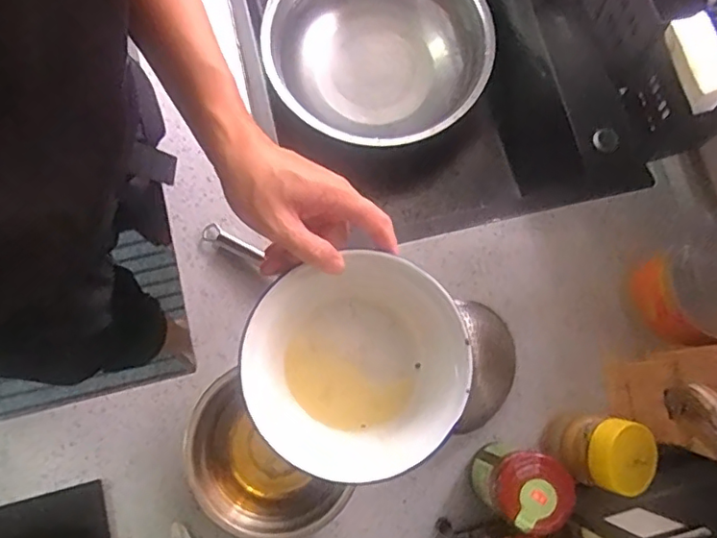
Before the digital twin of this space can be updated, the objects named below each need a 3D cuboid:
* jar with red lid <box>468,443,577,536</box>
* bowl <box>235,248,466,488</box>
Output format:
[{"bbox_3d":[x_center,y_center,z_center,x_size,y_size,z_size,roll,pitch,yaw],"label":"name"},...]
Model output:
[{"bbox_3d":[0.145,0.200,0.540,0.059,0.142,0.063,0,78,-2],"label":"jar with red lid"},{"bbox_3d":[-0.002,0.081,0.467,0.171,0.069,0.165,0,78,-2],"label":"bowl"}]

